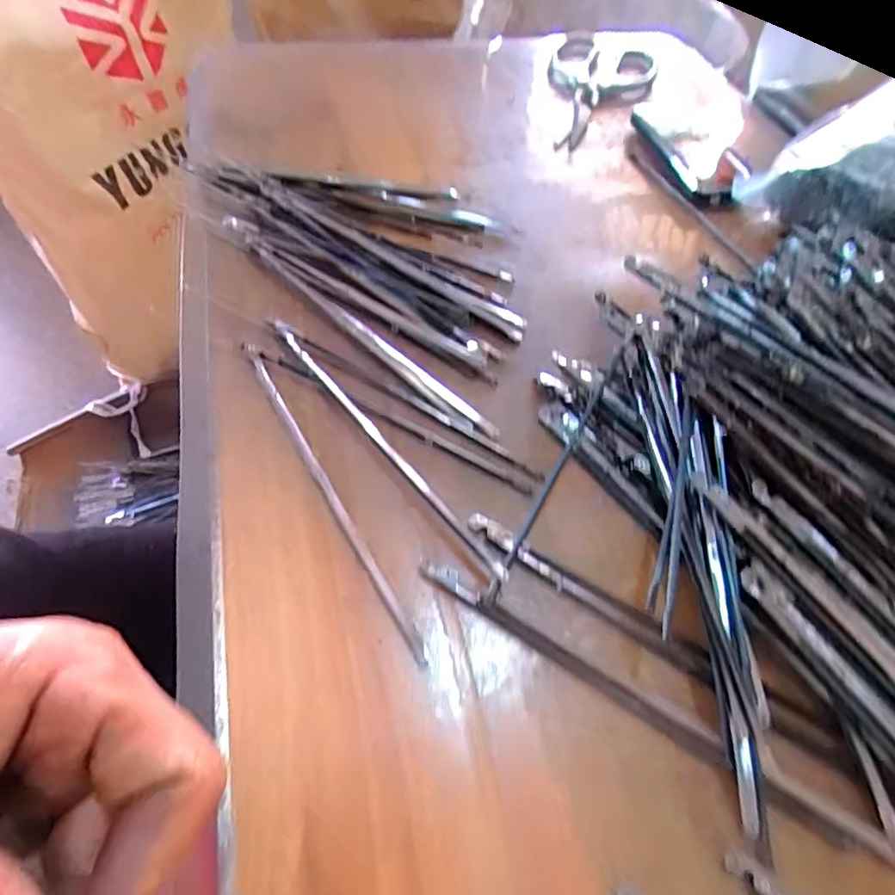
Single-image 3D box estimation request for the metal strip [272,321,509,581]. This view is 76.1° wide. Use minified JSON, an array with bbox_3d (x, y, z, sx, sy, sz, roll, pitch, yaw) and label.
[{"bbox_3d":[-0.034,-0.006,0.266,0.007,0.010,0.178,-32,62,-23],"label":"metal strip"}]

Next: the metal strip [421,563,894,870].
[{"bbox_3d":[0.071,0.092,0.208,0.184,0.006,0.012,30,58,17],"label":"metal strip"}]

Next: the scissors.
[{"bbox_3d":[0.130,-0.307,0.498,0.092,0.019,0.210,14,55,6],"label":"scissors"}]

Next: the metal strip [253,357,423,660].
[{"bbox_3d":[-0.052,0.018,0.253,0.007,0.006,0.169,-25,60,-20],"label":"metal strip"}]

